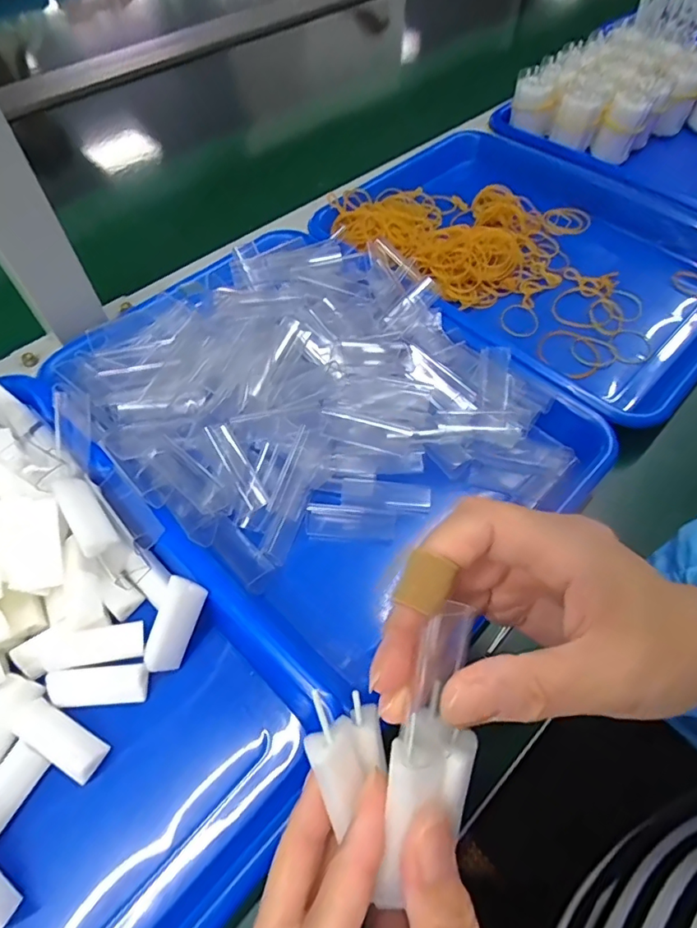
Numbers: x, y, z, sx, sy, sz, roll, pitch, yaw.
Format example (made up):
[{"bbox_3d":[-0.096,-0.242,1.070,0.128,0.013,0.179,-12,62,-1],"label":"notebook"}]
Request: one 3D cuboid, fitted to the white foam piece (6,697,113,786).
[{"bbox_3d":[-0.140,0.133,0.247,0.047,0.010,0.018,26,61,16],"label":"white foam piece"}]

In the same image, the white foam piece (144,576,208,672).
[{"bbox_3d":[-0.089,0.083,0.263,0.020,0.016,0.046,18,89,12],"label":"white foam piece"}]

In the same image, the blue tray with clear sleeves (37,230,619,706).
[{"bbox_3d":[-0.021,-0.036,0.333,0.260,0.067,0.292,-35,64,-20],"label":"blue tray with clear sleeves"}]

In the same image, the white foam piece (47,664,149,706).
[{"bbox_3d":[-0.127,0.112,0.260,0.048,0.011,0.018,-4,57,-2],"label":"white foam piece"}]

